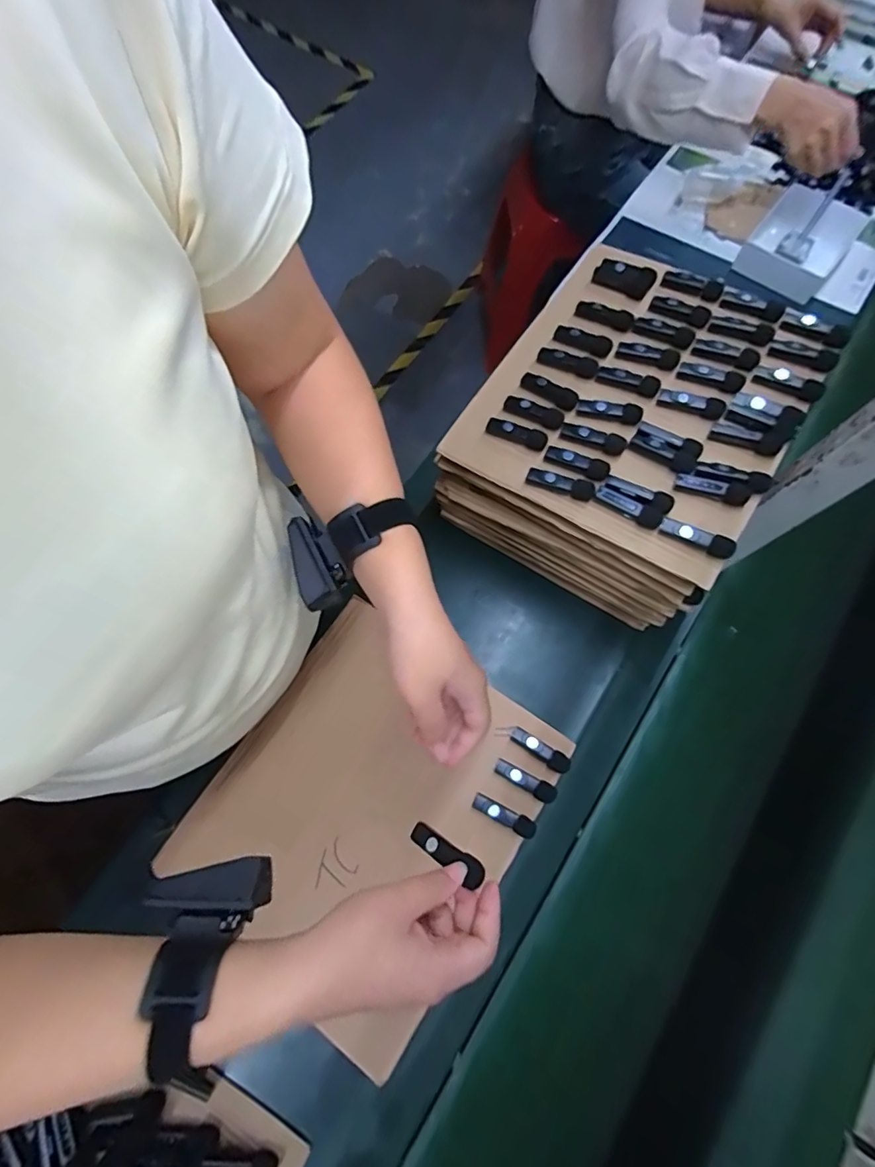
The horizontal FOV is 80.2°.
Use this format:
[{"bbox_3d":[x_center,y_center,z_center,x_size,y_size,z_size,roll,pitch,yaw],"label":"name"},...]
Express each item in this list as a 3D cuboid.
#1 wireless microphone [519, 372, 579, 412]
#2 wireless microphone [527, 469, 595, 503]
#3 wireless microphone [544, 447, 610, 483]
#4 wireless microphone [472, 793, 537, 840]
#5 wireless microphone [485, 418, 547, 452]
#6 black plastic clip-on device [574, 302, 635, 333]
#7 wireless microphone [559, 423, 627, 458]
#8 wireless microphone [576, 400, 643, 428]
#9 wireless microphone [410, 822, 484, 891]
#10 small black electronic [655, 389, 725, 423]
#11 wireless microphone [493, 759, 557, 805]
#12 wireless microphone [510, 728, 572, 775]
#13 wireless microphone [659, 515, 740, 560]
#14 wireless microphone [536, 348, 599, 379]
[{"bbox_3d":[0.119,-0.204,0.551,0.065,0.013,0.023,36,75,9],"label":"wireless microphone"},{"bbox_3d":[0.121,-0.097,0.512,0.066,0.020,0.016,21,74,5],"label":"wireless microphone"},{"bbox_3d":[0.138,-0.118,0.515,0.063,0.015,0.019,26,74,7],"label":"wireless microphone"},{"bbox_3d":[0.068,0.235,0.527,0.067,0.023,0.018,28,74,7],"label":"wireless microphone"},{"bbox_3d":[0.081,-0.155,0.536,0.064,0.022,0.016,26,74,7],"label":"wireless microphone"},{"bbox_3d":[0.186,-0.298,0.579,0.066,0.018,0.023,33,75,9],"label":"black plastic clip-on device"},{"bbox_3d":[0.157,-0.146,0.523,0.065,0.012,0.018,21,74,5],"label":"wireless microphone"},{"bbox_3d":[0.177,-0.178,0.534,0.063,0.019,0.019,22,74,6],"label":"wireless microphone"},{"bbox_3d":[0.004,0.195,0.377,0.064,0.015,0.018,17,70,38],"label":"wireless microphone"},{"bbox_3d":[0.257,-0.183,0.528,0.062,0.017,0.020,28,74,8],"label":"small black electronic"},{"bbox_3d":[0.092,0.205,0.539,0.065,0.015,0.018,31,75,8],"label":"wireless microphone"},{"bbox_3d":[0.109,0.178,0.551,0.066,0.015,0.018,31,75,8],"label":"wireless microphone"},{"bbox_3d":[0.238,-0.042,0.477,0.066,0.018,0.016,29,74,8],"label":"wireless microphone"},{"bbox_3d":[0.141,-0.239,0.563,0.065,0.013,0.021,26,74,7],"label":"wireless microphone"}]

